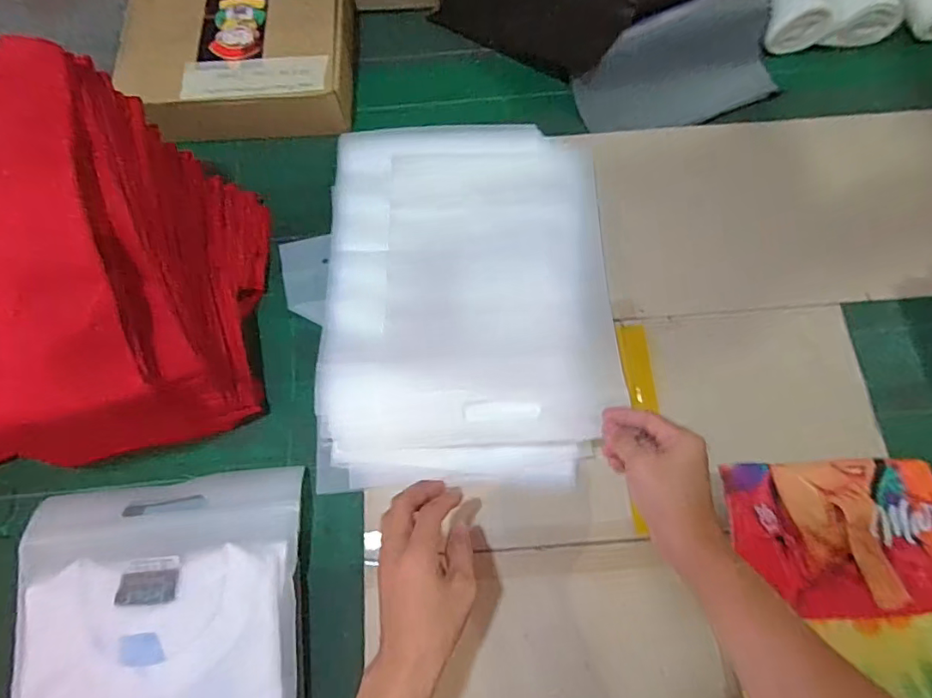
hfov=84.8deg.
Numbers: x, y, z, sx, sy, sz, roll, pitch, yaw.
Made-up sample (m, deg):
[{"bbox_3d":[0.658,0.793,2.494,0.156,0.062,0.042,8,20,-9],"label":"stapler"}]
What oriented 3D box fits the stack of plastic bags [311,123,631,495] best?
[{"bbox_3d":[0.000,-0.074,0.578,0.312,0.032,0.435,-1,72,1],"label":"stack of plastic bags"}]

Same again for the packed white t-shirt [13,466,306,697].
[{"bbox_3d":[-0.265,0.291,0.432,0.245,0.052,0.351,-7,70,-4],"label":"packed white t-shirt"}]

